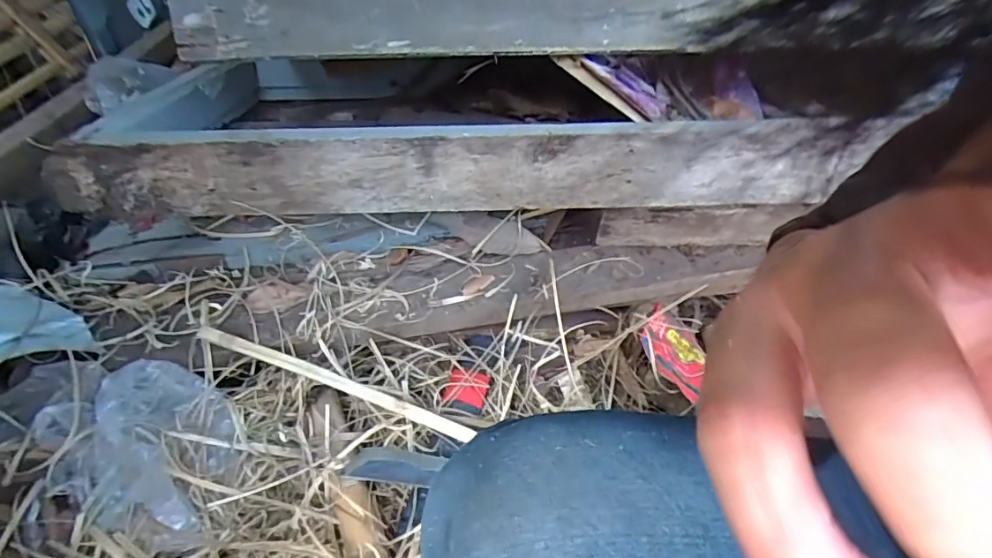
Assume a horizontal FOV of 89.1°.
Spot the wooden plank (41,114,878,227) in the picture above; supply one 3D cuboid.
[{"bbox_3d":[-0.041,-0.144,0.664,1.001,0.127,0.024,0,38,-3],"label":"wooden plank"}]

